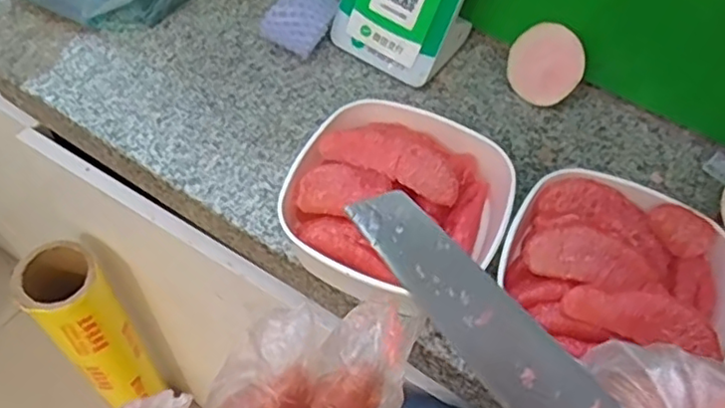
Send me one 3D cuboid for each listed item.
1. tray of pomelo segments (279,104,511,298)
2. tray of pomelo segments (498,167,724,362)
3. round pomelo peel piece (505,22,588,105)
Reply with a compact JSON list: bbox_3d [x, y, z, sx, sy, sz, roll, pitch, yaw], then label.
[{"bbox_3d":[0.028,-0.001,0.507,0.164,0.060,0.170,28,58,15],"label":"tray of pomelo segments"},{"bbox_3d":[0.192,0.053,0.479,0.165,0.059,0.149,18,56,8],"label":"tray of pomelo segments"},{"bbox_3d":[0.175,-0.135,0.611,0.067,0.077,0.025,19,38,7],"label":"round pomelo peel piece"}]

